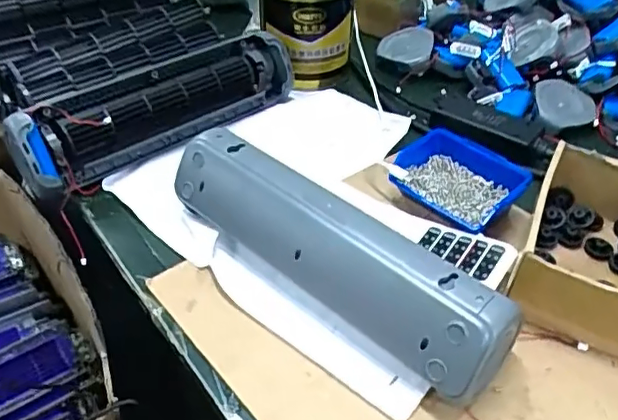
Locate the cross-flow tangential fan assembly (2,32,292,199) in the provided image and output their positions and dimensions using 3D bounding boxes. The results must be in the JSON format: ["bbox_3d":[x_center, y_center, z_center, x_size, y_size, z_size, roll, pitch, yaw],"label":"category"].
[{"bbox_3d":[-0.152,-0.112,0.602,0.311,0.089,0.073,-28,49,-29],"label":"cross-flow tangential fan assembly"}]

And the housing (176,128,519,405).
[{"bbox_3d":[0.009,0.033,0.441,0.292,0.078,0.069,30,49,29],"label":"housing"}]

